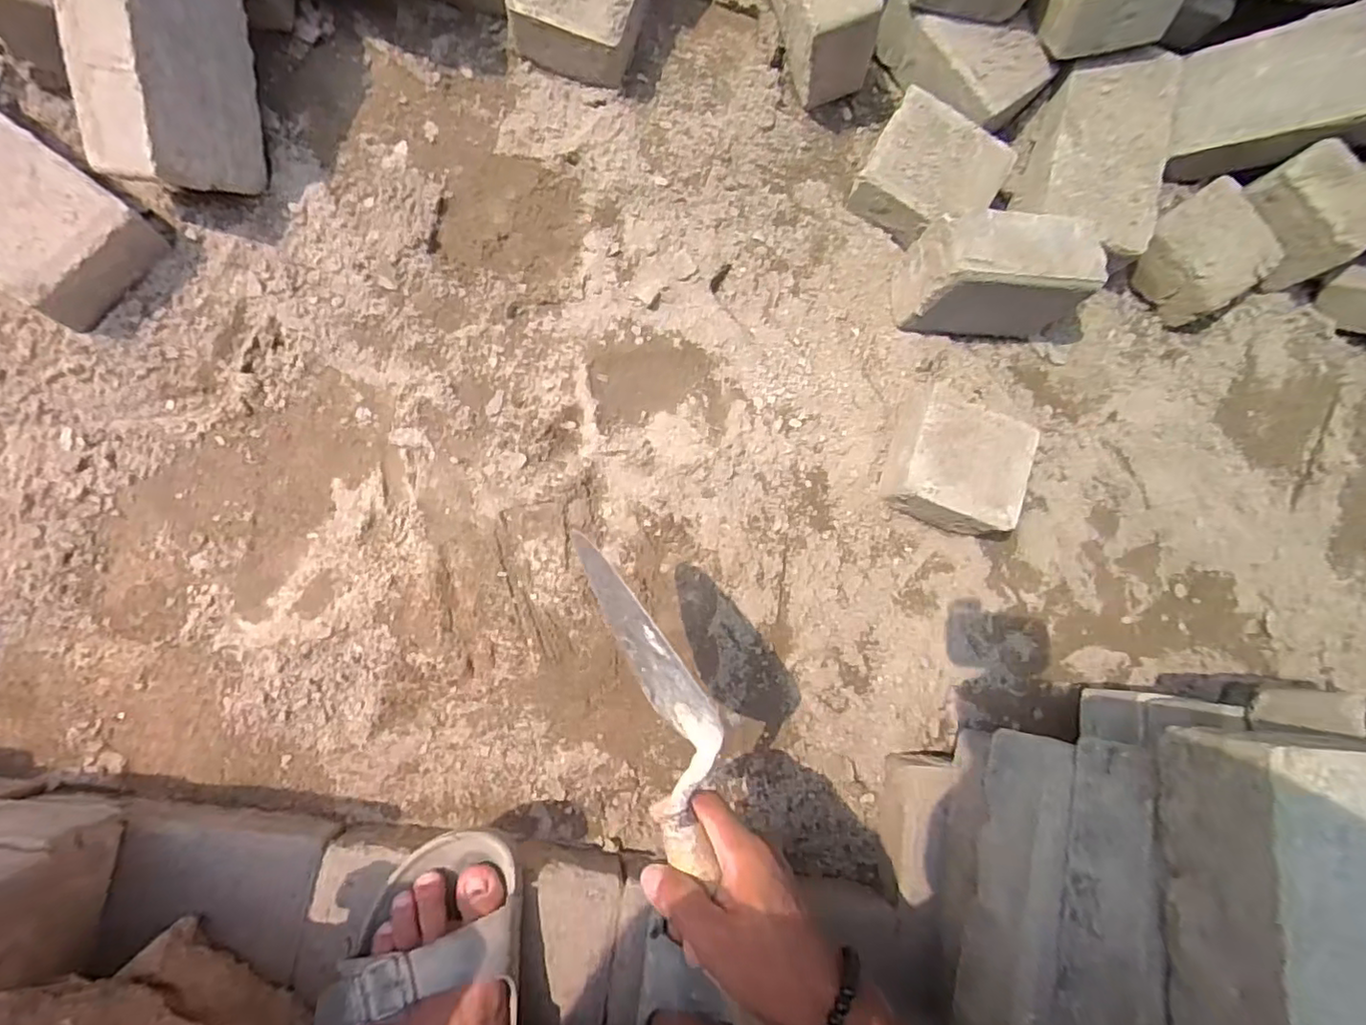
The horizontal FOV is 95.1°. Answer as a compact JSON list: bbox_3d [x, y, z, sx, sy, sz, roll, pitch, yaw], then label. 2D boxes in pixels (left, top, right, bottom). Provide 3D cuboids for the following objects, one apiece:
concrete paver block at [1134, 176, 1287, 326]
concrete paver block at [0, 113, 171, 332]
[{"bbox_3d":[0.510,-0.253,0.616,0.100,0.066,0.104,-32,87,-10],"label":"concrete paver block"},{"bbox_3d":[-0.534,-0.247,0.490,0.207,0.067,0.108,38,80,0],"label":"concrete paver block"}]

